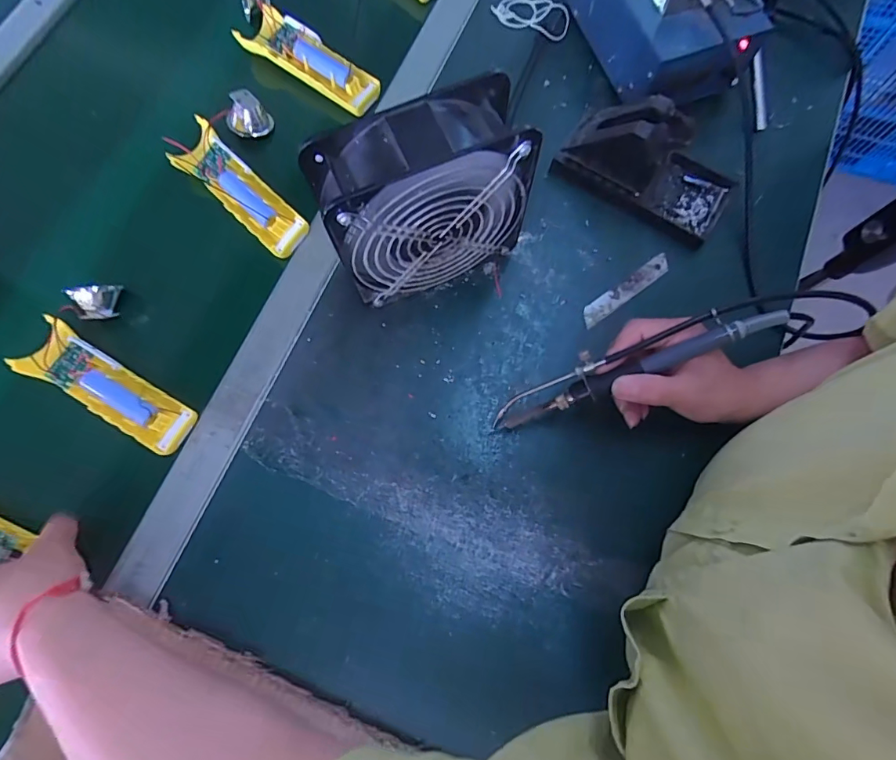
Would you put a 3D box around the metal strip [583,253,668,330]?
[{"bbox_3d":[0.162,-0.082,0.407,0.100,0.004,0.017,-36,78,-9],"label":"metal strip"}]

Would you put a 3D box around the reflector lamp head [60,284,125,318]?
[{"bbox_3d":[-0.312,-0.071,0.394,0.031,0.026,0.035,6,75,2],"label":"reflector lamp head"}]

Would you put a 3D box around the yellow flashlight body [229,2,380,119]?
[{"bbox_3d":[-0.142,-0.330,0.459,0.154,0.025,0.046,34,78,9],"label":"yellow flashlight body"}]

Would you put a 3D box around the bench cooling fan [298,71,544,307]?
[{"bbox_3d":[-0.016,-0.128,0.342,0.144,0.150,0.057,-22,76,-5],"label":"bench cooling fan"}]

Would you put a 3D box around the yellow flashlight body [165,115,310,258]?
[{"bbox_3d":[-0.196,-0.177,0.419,0.048,0.031,0.151,-43,79,-10],"label":"yellow flashlight body"}]

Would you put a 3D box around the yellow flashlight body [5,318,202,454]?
[{"bbox_3d":[-0.284,0.004,0.374,0.151,0.024,0.049,27,77,7],"label":"yellow flashlight body"}]

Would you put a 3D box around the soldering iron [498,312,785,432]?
[{"bbox_3d":[0.127,-0.011,0.325,0.207,0.021,0.028,-23,75,15],"label":"soldering iron"}]

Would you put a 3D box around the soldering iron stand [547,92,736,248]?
[{"bbox_3d":[0.183,-0.196,0.401,0.155,0.073,0.075,29,77,8],"label":"soldering iron stand"}]

